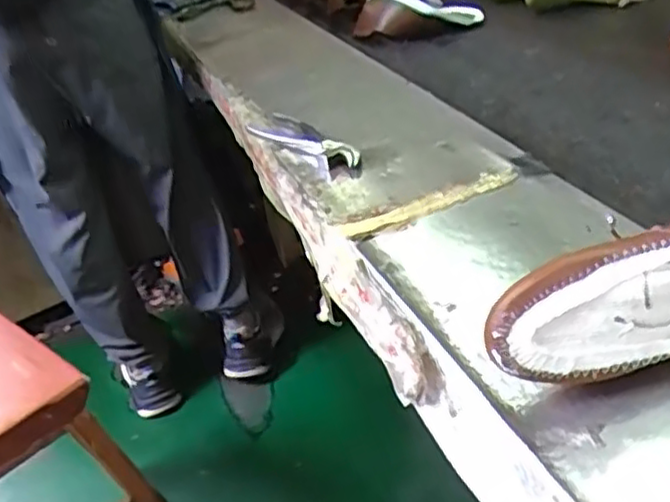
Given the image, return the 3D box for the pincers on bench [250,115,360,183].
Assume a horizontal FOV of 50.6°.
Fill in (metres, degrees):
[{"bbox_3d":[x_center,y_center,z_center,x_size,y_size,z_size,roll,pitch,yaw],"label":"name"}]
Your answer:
[{"bbox_3d":[-0.041,-0.131,0.843,0.050,0.018,0.201,-26,36,-25],"label":"pincers on bench"}]

